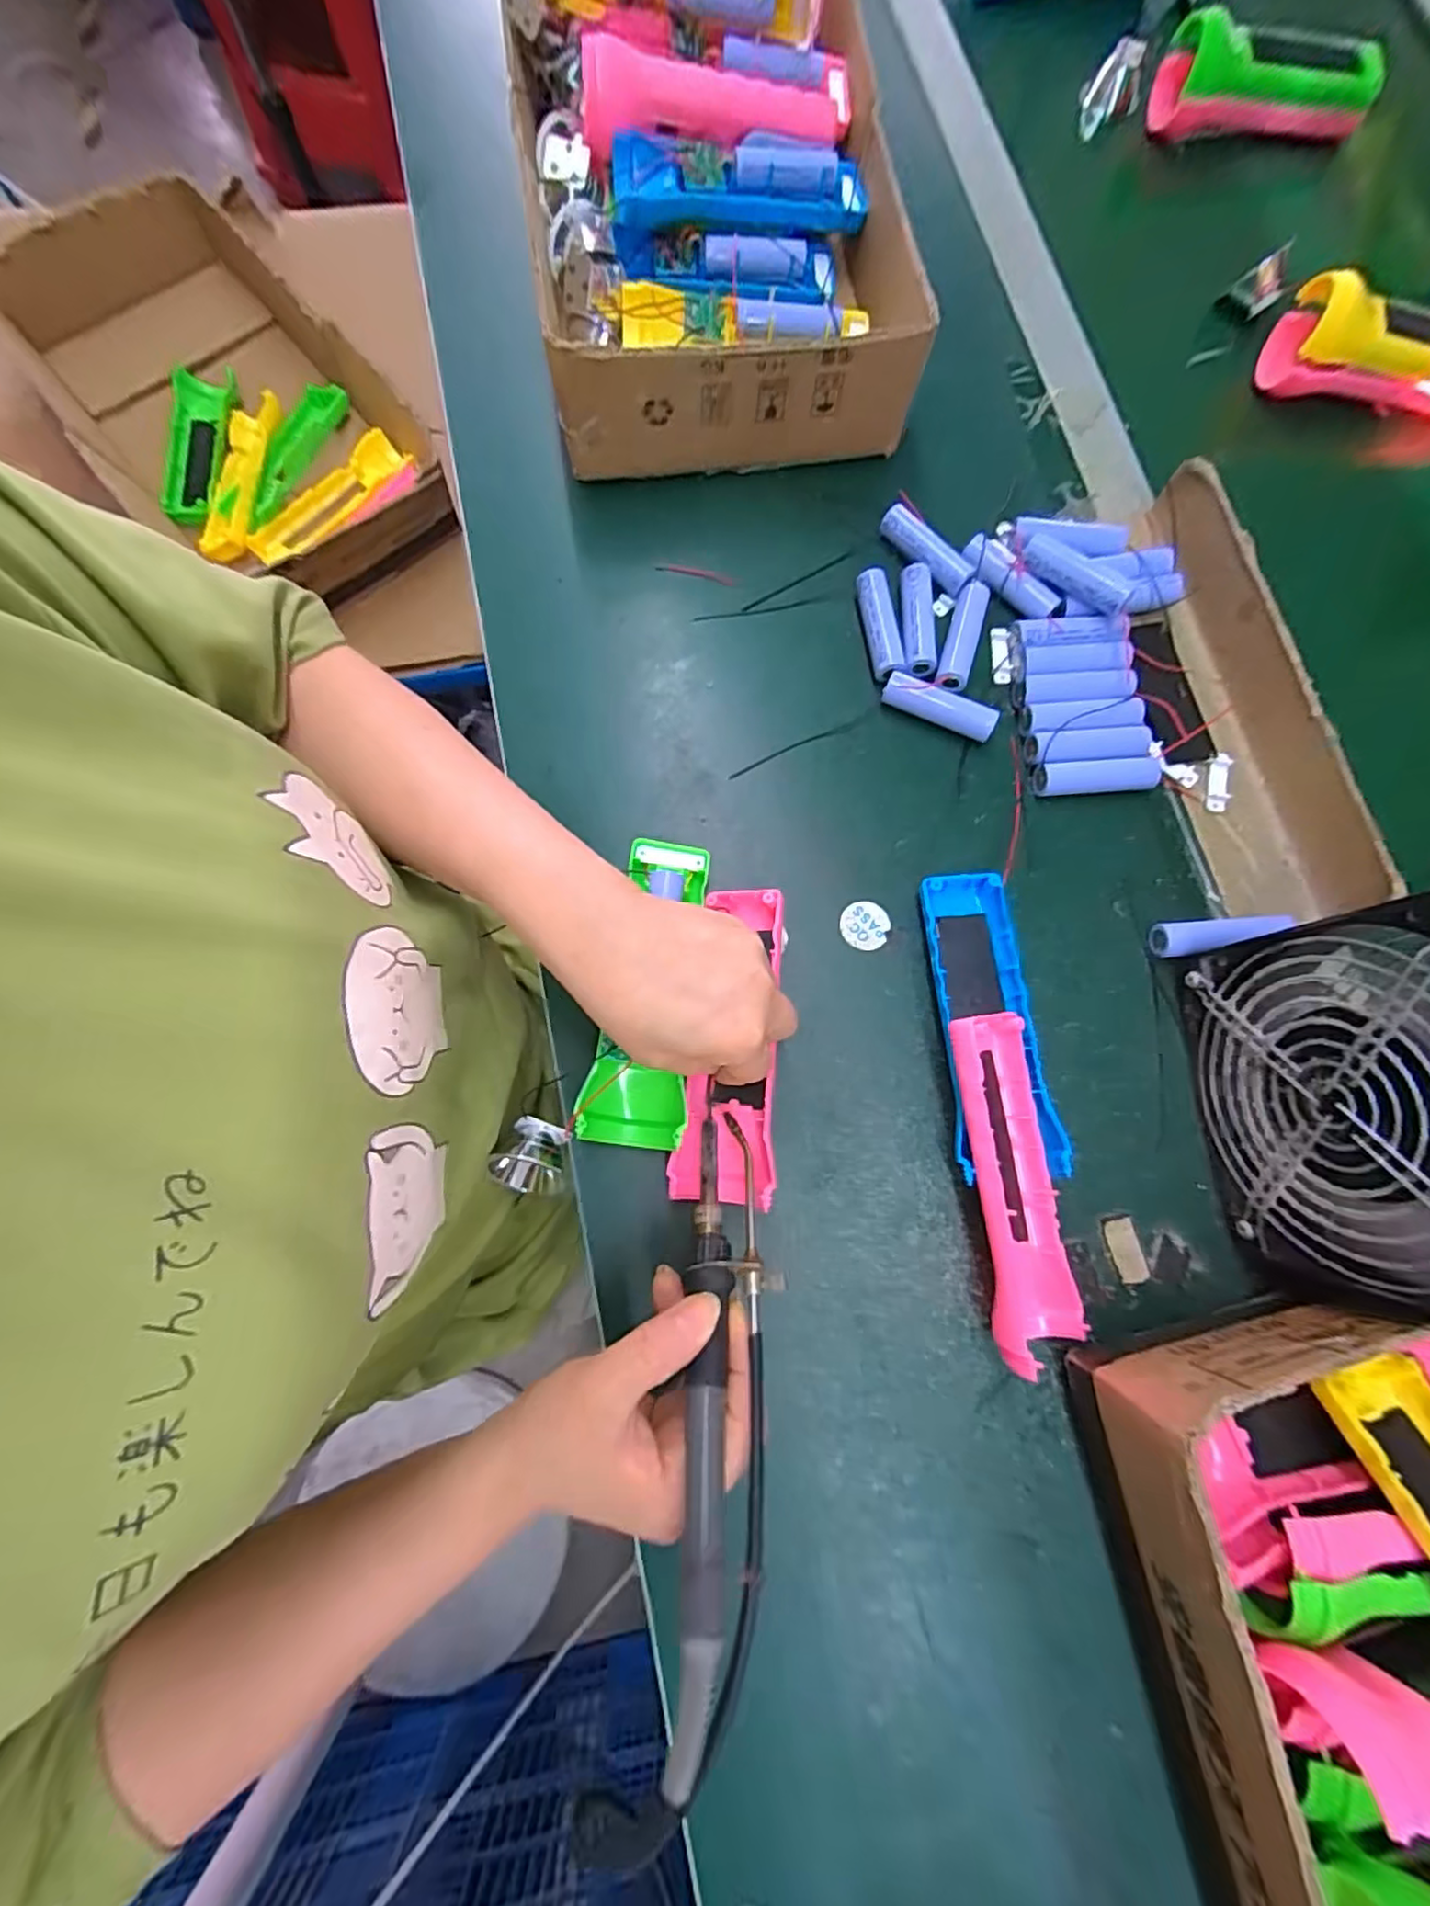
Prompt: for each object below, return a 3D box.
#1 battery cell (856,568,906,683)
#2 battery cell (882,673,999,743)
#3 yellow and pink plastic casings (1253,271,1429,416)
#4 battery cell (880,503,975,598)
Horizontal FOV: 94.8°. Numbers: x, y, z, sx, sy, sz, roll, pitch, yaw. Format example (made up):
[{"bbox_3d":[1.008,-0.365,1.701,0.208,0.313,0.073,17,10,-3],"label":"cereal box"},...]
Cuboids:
[{"bbox_3d":[0.097,-0.192,0.390,0.019,0.021,0.064,-10,78,-2],"label":"battery cell"},{"bbox_3d":[0.128,-0.140,0.378,0.065,0.021,0.017,26,79,6],"label":"battery cell"},{"bbox_3d":[0.440,-0.389,0.424,0.153,0.050,0.037,8,78,2],"label":"yellow and pink plastic casings"},{"bbox_3d":[0.127,-0.241,0.394,0.019,0.016,0.065,-37,80,-7],"label":"battery cell"}]

